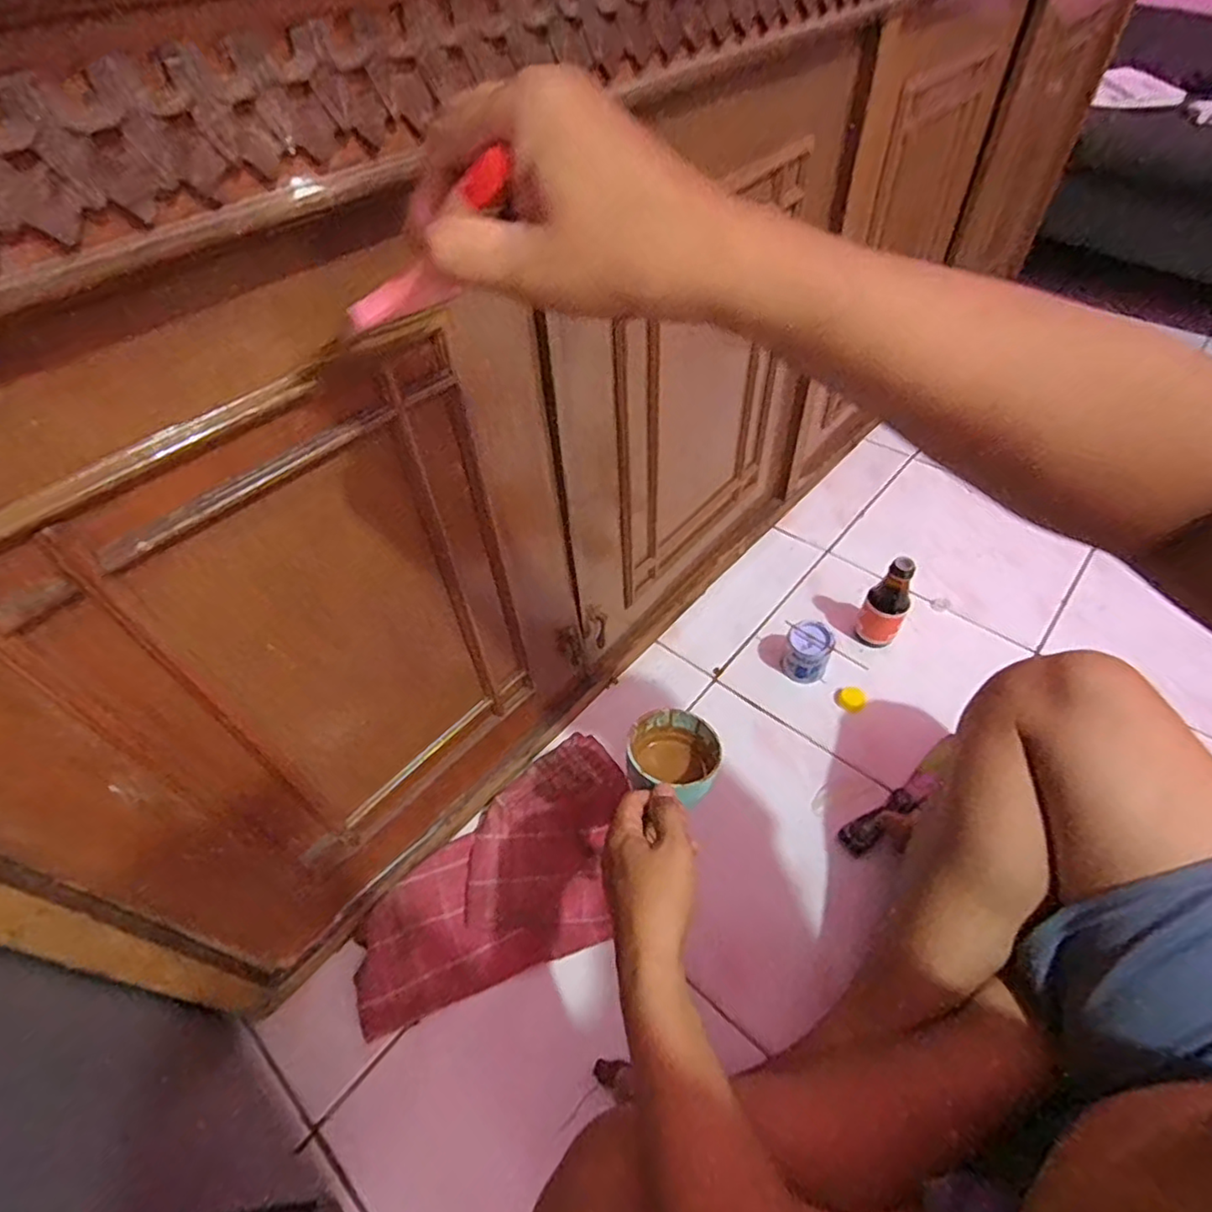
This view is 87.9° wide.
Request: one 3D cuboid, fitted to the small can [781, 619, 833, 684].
[{"bbox_3d":[0.257,0.062,0.805,0.050,0.070,0.053,-2,50,2],"label":"small can"}]

